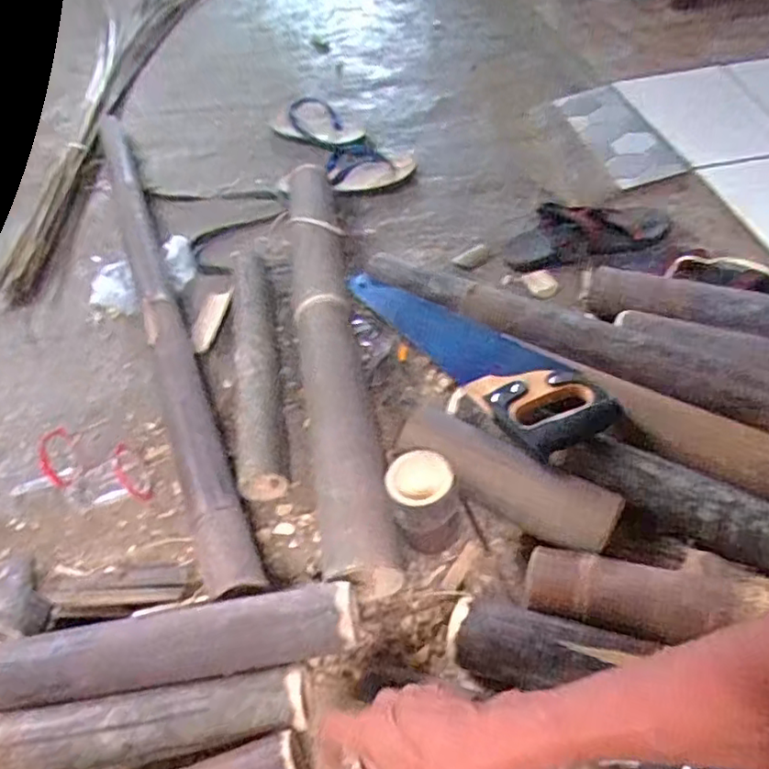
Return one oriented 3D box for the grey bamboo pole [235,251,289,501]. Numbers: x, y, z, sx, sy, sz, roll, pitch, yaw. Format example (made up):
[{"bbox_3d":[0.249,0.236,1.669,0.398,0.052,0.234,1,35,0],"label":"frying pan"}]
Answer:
[{"bbox_3d":[-0.187,-0.046,0.895,0.060,0.062,0.461,-12,46,-4],"label":"grey bamboo pole"}]

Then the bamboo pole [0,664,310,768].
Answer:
[{"bbox_3d":[-0.353,0.332,0.556,0.578,0.057,0.058,-9,46,-1],"label":"bamboo pole"}]

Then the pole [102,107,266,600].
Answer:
[{"bbox_3d":[-0.391,-0.187,1.053,0.061,0.059,1.270,-20,47,-12],"label":"pole"}]

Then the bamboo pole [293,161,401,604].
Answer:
[{"bbox_3d":[-0.083,-0.089,0.908,0.087,0.079,0.815,-10,46,-3],"label":"bamboo pole"}]

